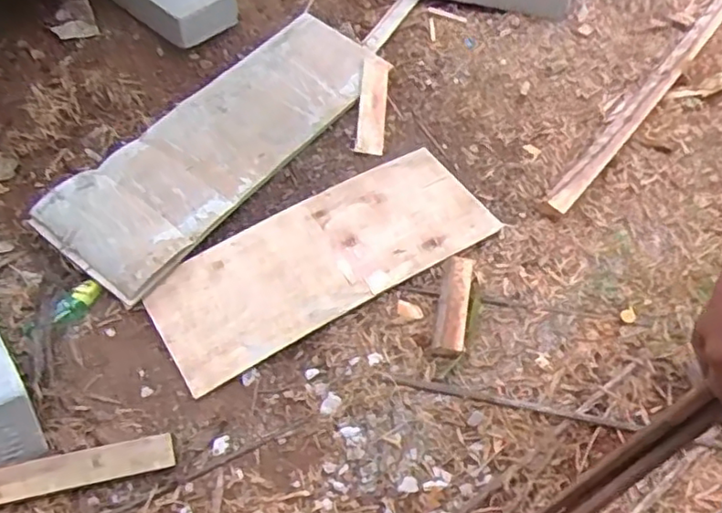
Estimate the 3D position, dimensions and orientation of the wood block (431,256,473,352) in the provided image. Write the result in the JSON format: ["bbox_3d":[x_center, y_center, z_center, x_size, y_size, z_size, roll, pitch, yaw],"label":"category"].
[{"bbox_3d":[0.187,0.091,1.312,0.058,0.033,0.220,8,53,10],"label":"wood block"}]

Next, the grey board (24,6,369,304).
[{"bbox_3d":[-0.315,-0.287,1.551,0.303,0.058,0.898,38,62,10],"label":"grey board"}]

